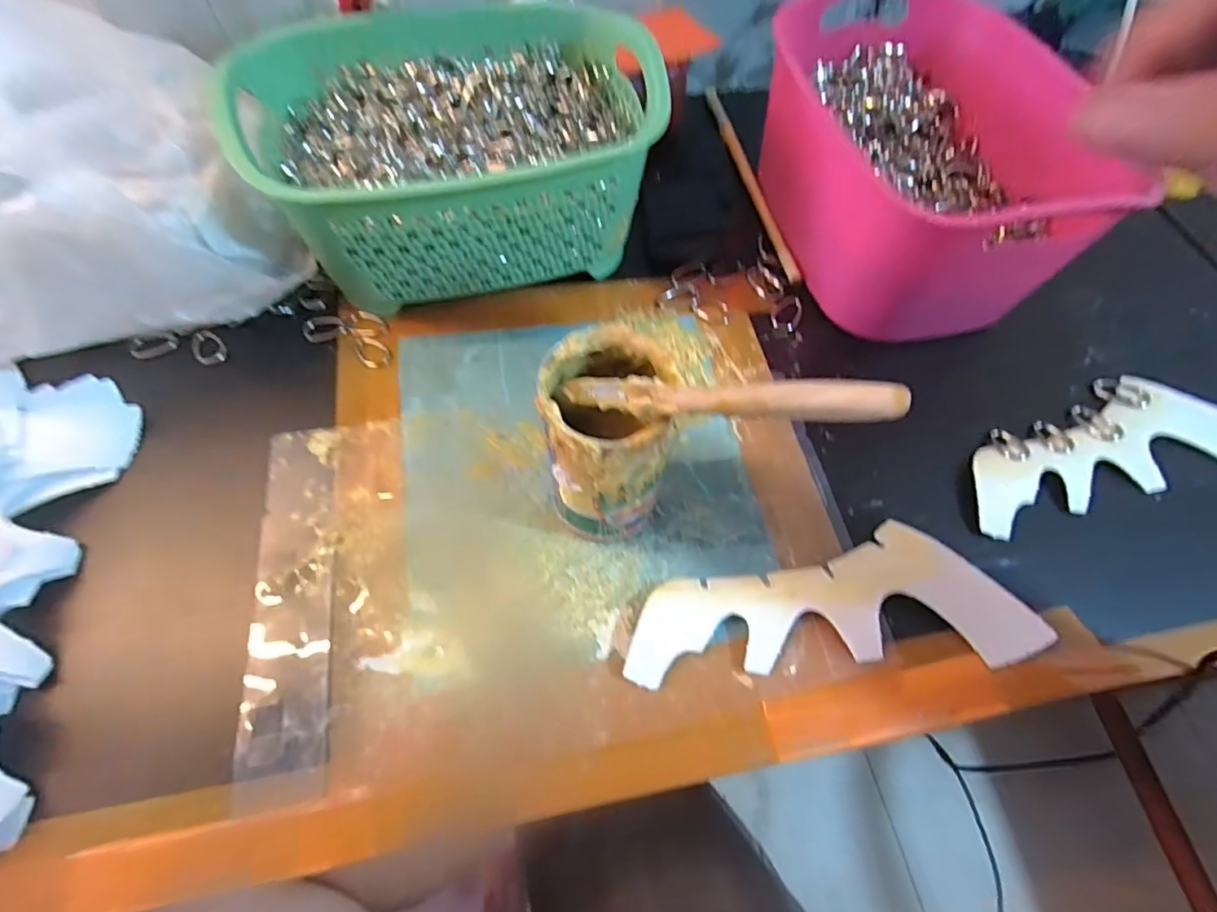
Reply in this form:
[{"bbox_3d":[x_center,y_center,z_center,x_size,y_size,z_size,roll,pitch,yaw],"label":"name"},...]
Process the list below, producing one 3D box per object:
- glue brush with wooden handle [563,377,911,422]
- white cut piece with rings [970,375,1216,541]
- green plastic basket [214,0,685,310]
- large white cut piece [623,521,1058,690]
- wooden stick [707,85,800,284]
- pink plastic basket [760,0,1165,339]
[{"bbox_3d":[0.037,-0.023,0.219,0.144,0.013,0.013,8,53,42],"label":"glue brush with wooden handle"},{"bbox_3d":[0.343,-0.004,0.384,0.235,0.016,0.089,-18,63,-12],"label":"white cut piece with rings"},{"bbox_3d":[-0.106,-0.220,0.416,0.256,0.124,0.191,-15,63,-11],"label":"green plastic basket"},{"bbox_3d":[0.127,0.082,0.325,0.230,0.010,0.076,-2,64,-3],"label":"large white cut piece"},{"bbox_3d":[0.128,-0.253,0.510,0.014,0.010,0.266,-8,61,-7],"label":"wooden stick"},{"bbox_3d":[0.227,-0.221,0.434,0.200,0.124,0.263,-13,62,-10],"label":"pink plastic basket"}]

